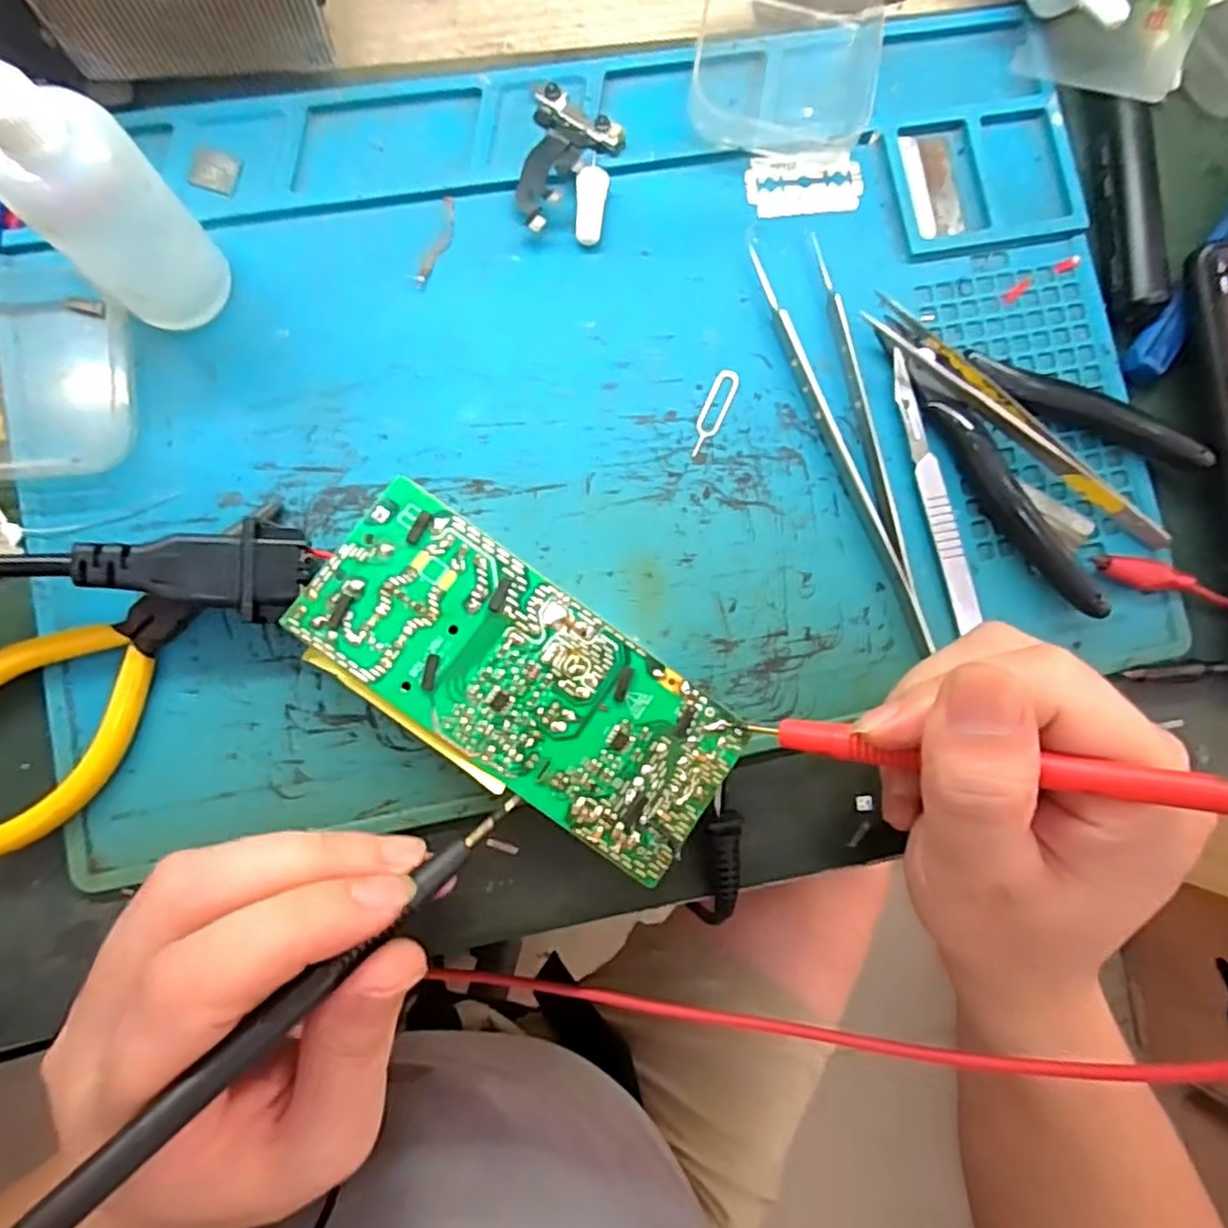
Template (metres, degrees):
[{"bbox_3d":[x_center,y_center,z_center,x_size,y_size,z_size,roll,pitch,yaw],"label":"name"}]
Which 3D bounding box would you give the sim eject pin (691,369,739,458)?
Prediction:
[{"bbox_3d":[0.035,-0.070,0.241,0.008,0.004,0.033,24,84,-2],"label":"sim eject pin"}]

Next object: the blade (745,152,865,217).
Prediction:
[{"bbox_3d":[0.069,-0.155,0.251,0.042,0.004,0.021,-6,92,-5],"label":"blade"}]

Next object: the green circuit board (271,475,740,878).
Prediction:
[{"bbox_3d":[-0.028,0.020,0.217,0.131,0.026,0.055,36,84,-1],"label":"green circuit board"}]

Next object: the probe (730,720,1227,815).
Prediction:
[{"bbox_3d":[0.089,0.036,0.171,0.127,0.014,0.008,2,84,34],"label":"probe"}]

